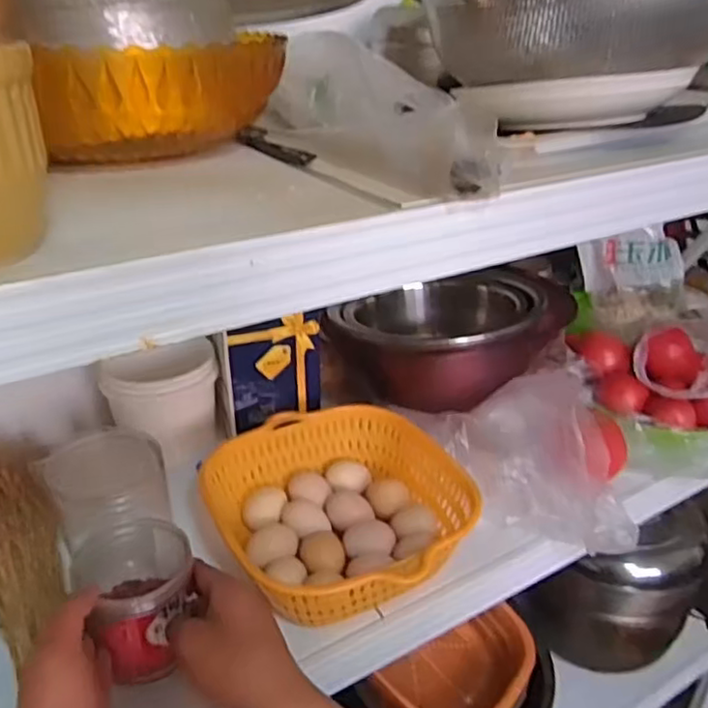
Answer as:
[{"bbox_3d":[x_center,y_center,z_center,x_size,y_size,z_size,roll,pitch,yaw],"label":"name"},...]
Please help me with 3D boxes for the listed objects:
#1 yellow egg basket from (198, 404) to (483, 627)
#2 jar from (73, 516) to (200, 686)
[{"bbox_3d":[-0.007,0.141,0.614,0.198,0.064,0.235,-12,31,-20],"label":"yellow egg basket"},{"bbox_3d":[-0.161,0.186,0.503,0.076,0.089,0.072,-1,29,0],"label":"jar"}]

